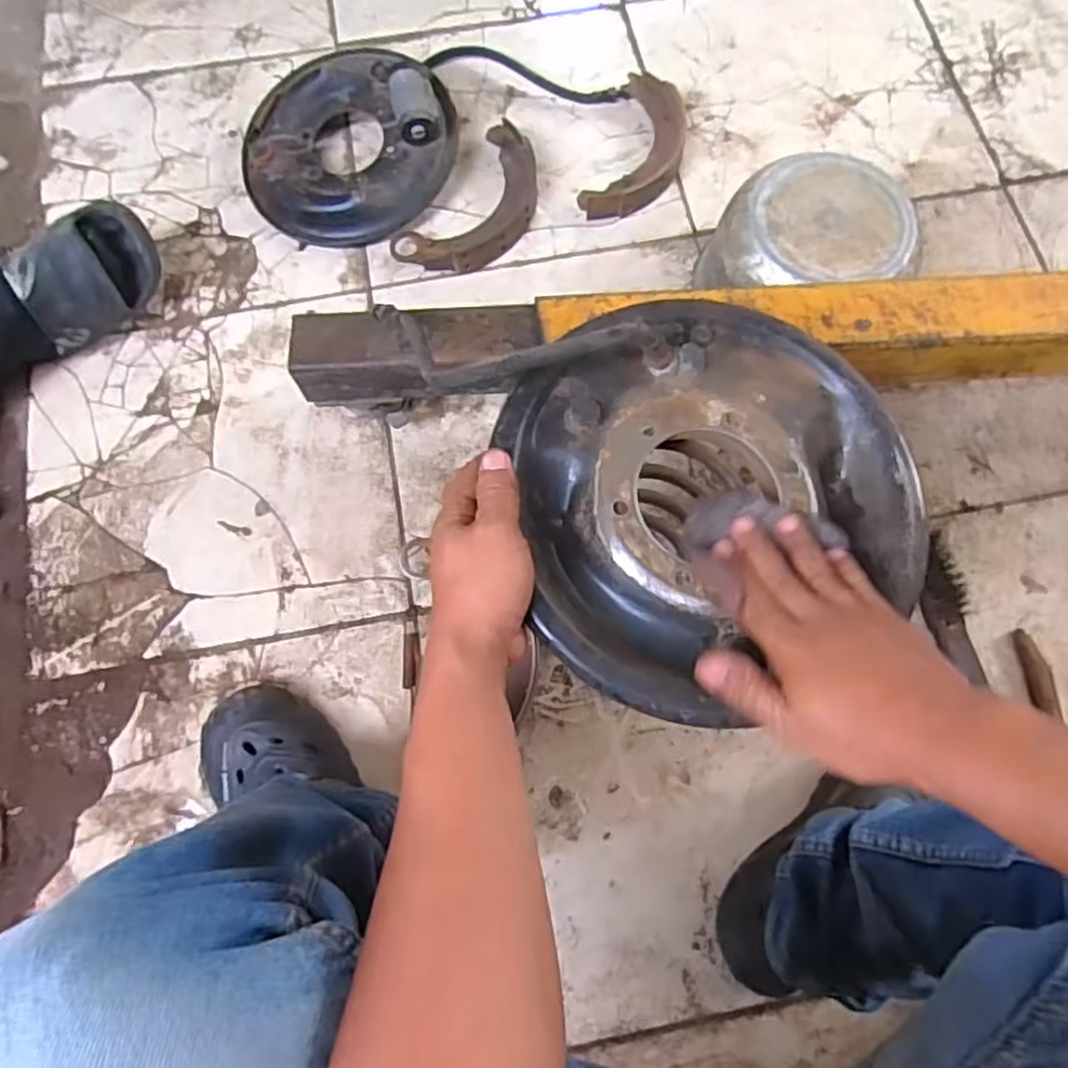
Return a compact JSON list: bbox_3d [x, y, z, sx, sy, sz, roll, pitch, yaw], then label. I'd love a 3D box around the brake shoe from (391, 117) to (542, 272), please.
[{"bbox_3d":[-0.066,-0.404,0.888,0.122,0.037,0.226,36,76,12],"label":"brake shoe"}]

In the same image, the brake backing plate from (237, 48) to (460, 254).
[{"bbox_3d":[-0.232,-0.484,0.888,0.262,0.085,0.240,0,72,1],"label":"brake backing plate"}]

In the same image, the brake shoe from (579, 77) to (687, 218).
[{"bbox_3d":[0.136,-0.490,0.908,0.107,0.035,0.220,22,74,8],"label":"brake shoe"}]

